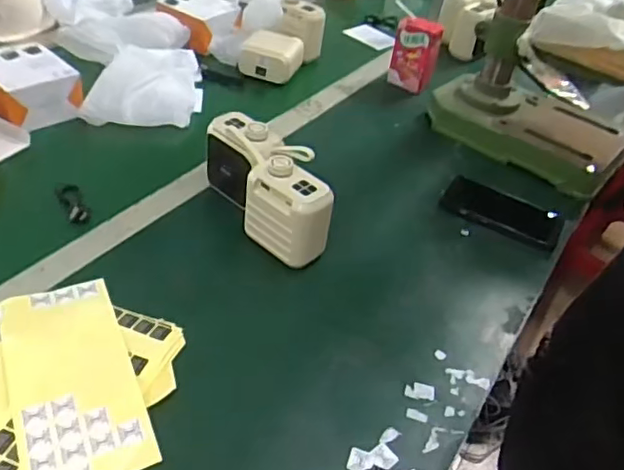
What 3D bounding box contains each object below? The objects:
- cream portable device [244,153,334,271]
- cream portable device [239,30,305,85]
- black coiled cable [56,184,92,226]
[{"bbox_3d":[-0.028,-0.023,0.615,0.056,0.097,0.086,-29,55,-35],"label":"cream portable device"},{"bbox_3d":[-0.068,-0.289,0.954,0.097,0.066,0.069,17,36,7],"label":"cream portable device"},{"bbox_3d":[-0.271,-0.039,0.657,0.025,0.014,0.076,-11,42,-29],"label":"black coiled cable"}]

